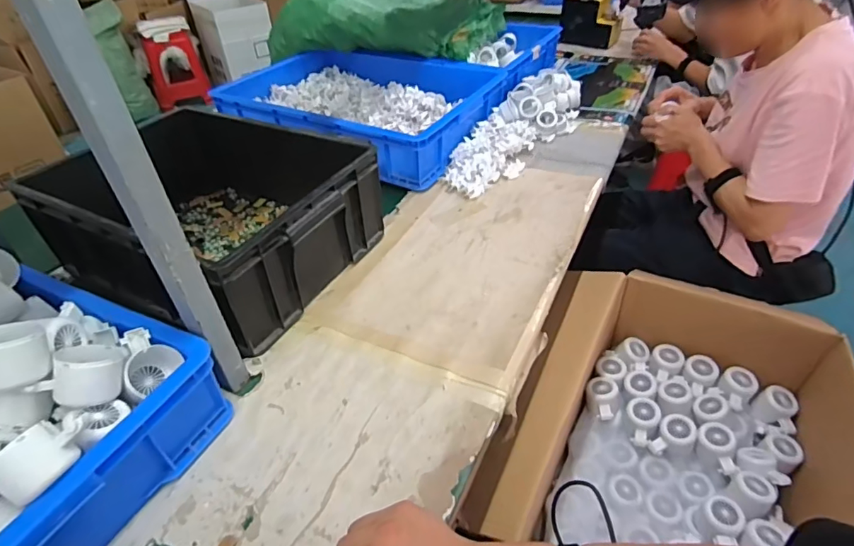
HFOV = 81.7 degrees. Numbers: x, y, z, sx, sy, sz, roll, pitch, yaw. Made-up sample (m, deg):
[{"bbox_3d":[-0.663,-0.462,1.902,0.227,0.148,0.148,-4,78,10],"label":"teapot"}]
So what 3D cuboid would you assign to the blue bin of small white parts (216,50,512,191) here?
[{"bbox_3d":[-0.174,-0.423,1.227,0.635,0.124,0.442,21,46,26],"label":"blue bin of small white parts"}]

